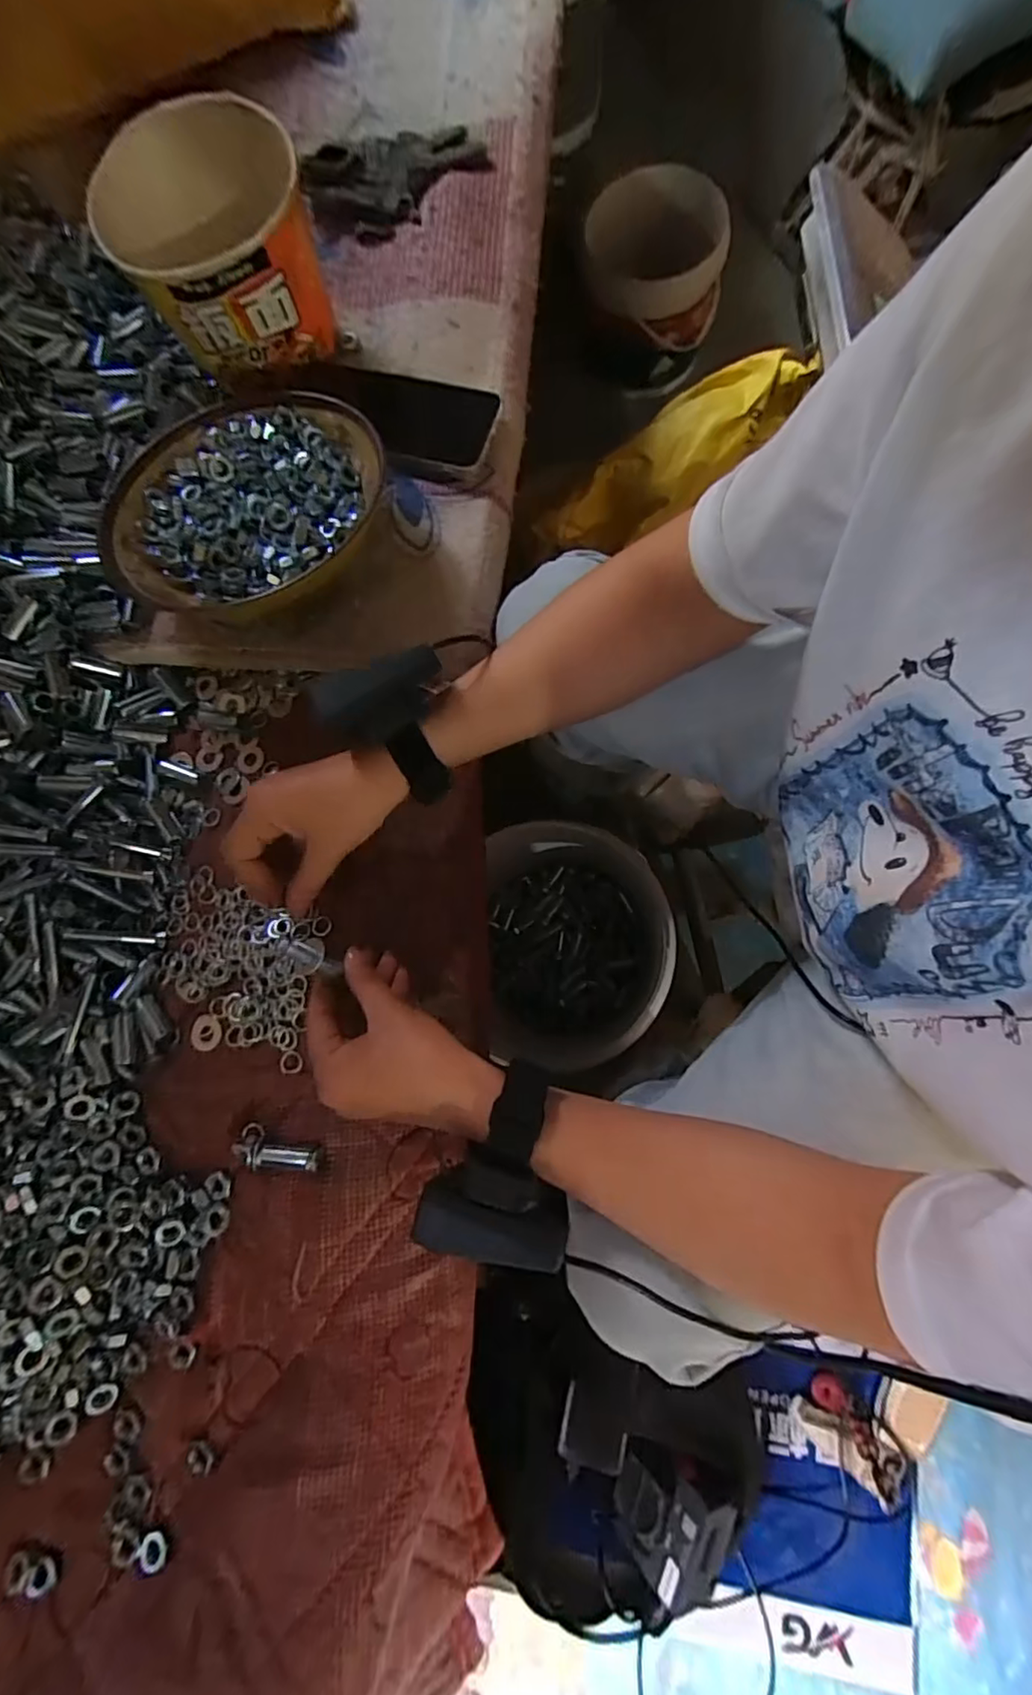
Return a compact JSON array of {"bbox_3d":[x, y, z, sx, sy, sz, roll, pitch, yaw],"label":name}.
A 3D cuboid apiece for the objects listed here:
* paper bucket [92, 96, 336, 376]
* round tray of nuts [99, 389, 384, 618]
[{"bbox_3d":[-0.217,-0.434,0.445,0.135,0.111,0.145,-1,79,7],"label":"paper bucket"},{"bbox_3d":[-0.185,-0.241,0.418,0.192,0.047,0.157,-26,78,2],"label":"round tray of nuts"}]

